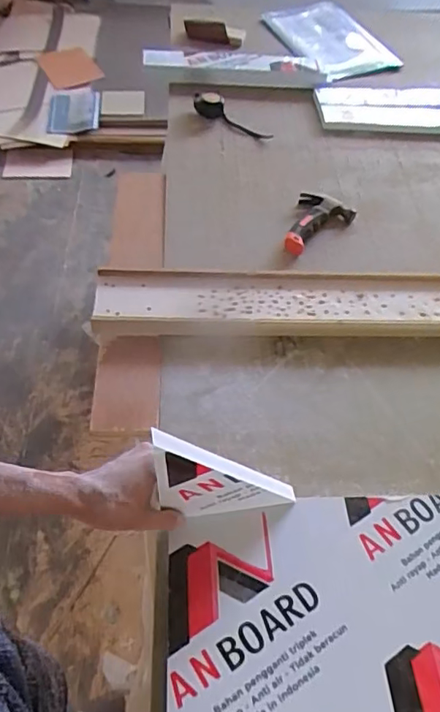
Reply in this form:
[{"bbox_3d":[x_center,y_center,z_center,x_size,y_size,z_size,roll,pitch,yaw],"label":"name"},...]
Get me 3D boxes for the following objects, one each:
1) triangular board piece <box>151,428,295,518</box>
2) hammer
[{"bbox_3d":[-0.018,0.136,0.555,0.090,0.218,0.014,-34,47,24],"label":"triangular board piece"},{"bbox_3d":[0.182,-0.234,0.963,0.107,0.032,0.159,17,58,6],"label":"hammer"}]

